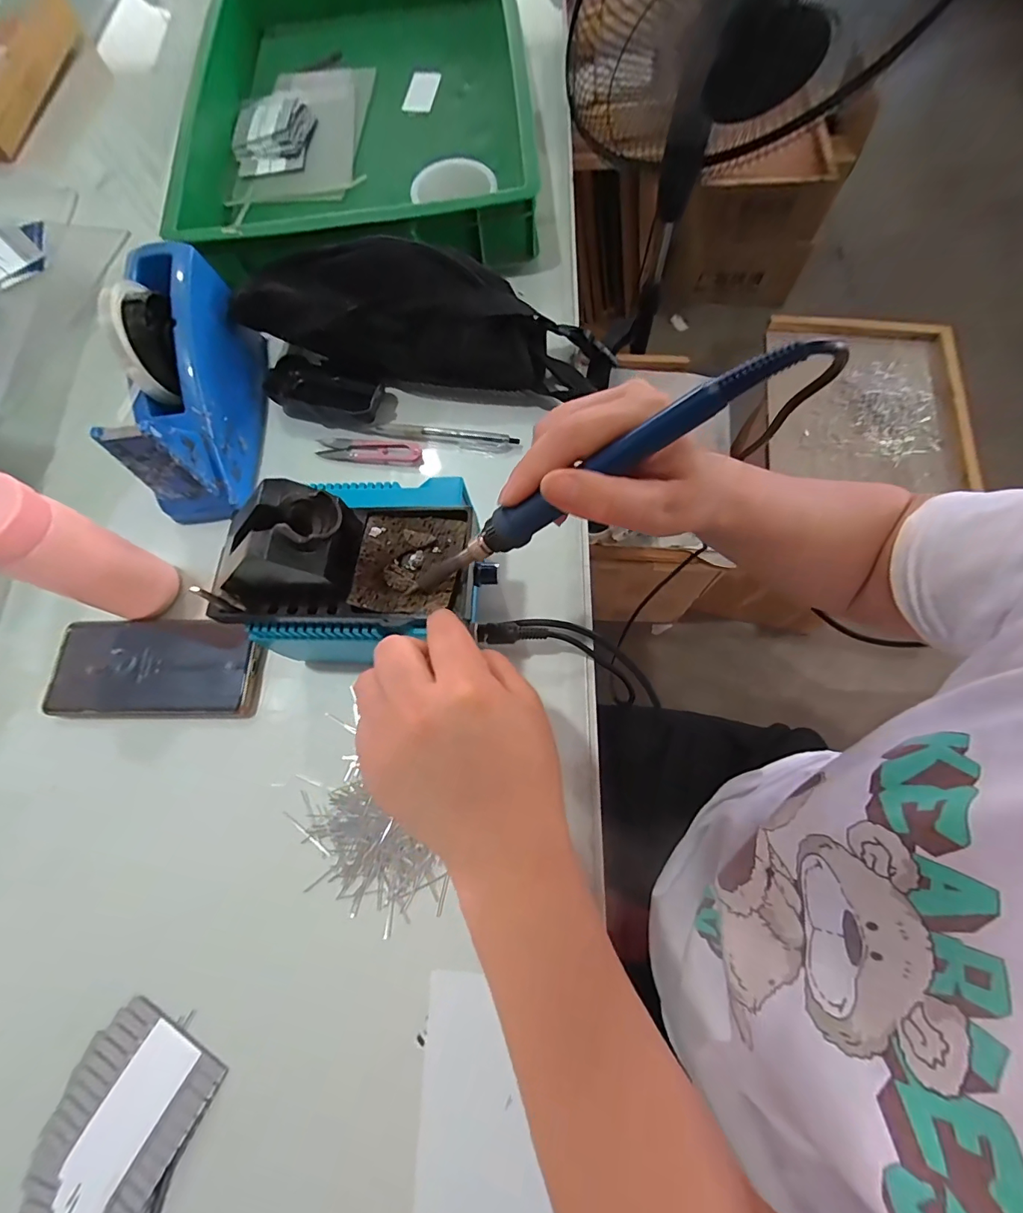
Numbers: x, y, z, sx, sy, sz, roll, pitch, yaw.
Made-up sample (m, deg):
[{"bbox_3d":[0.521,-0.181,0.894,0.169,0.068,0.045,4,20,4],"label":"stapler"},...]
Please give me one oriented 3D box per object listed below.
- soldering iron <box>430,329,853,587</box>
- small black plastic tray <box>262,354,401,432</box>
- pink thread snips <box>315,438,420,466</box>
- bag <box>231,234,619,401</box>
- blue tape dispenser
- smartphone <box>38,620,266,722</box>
[{"bbox_3d":[0.028,-0.054,0.215,0.212,0.015,0.019,-28,69,32],"label":"soldering iron"},{"bbox_3d":[-0.176,-0.204,0.447,0.114,0.024,0.057,11,73,7],"label":"small black plastic tray"},{"bbox_3d":[-0.134,-0.146,0.441,0.099,0.010,0.022,5,72,5],"label":"pink thread snips"},{"bbox_3d":[-0.072,-0.262,0.426,0.329,0.096,0.077,8,73,6],"label":"bag"},{"bbox_3d":[-0.271,-0.189,0.395,0.061,0.115,0.194,-3,72,3],"label":"blue tape dispenser"},{"bbox_3d":[-0.282,0.048,0.373,0.162,0.011,0.078,0,72,3],"label":"smartphone"}]

